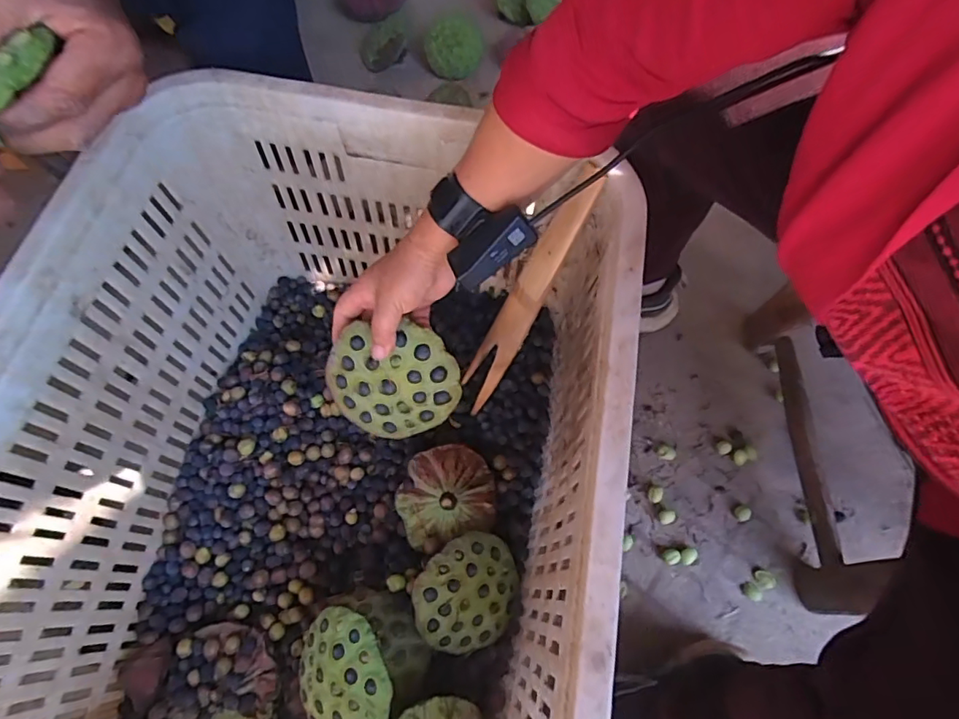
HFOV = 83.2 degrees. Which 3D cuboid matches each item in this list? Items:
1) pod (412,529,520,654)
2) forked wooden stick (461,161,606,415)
[{"bbox_3d":[-0.012,0.242,0.564,0.115,0.035,0.104,-38,95,-19],"label":"pod"},{"bbox_3d":[0.046,-0.064,0.577,0.045,0.301,0.021,40,39,16],"label":"forked wooden stick"}]

